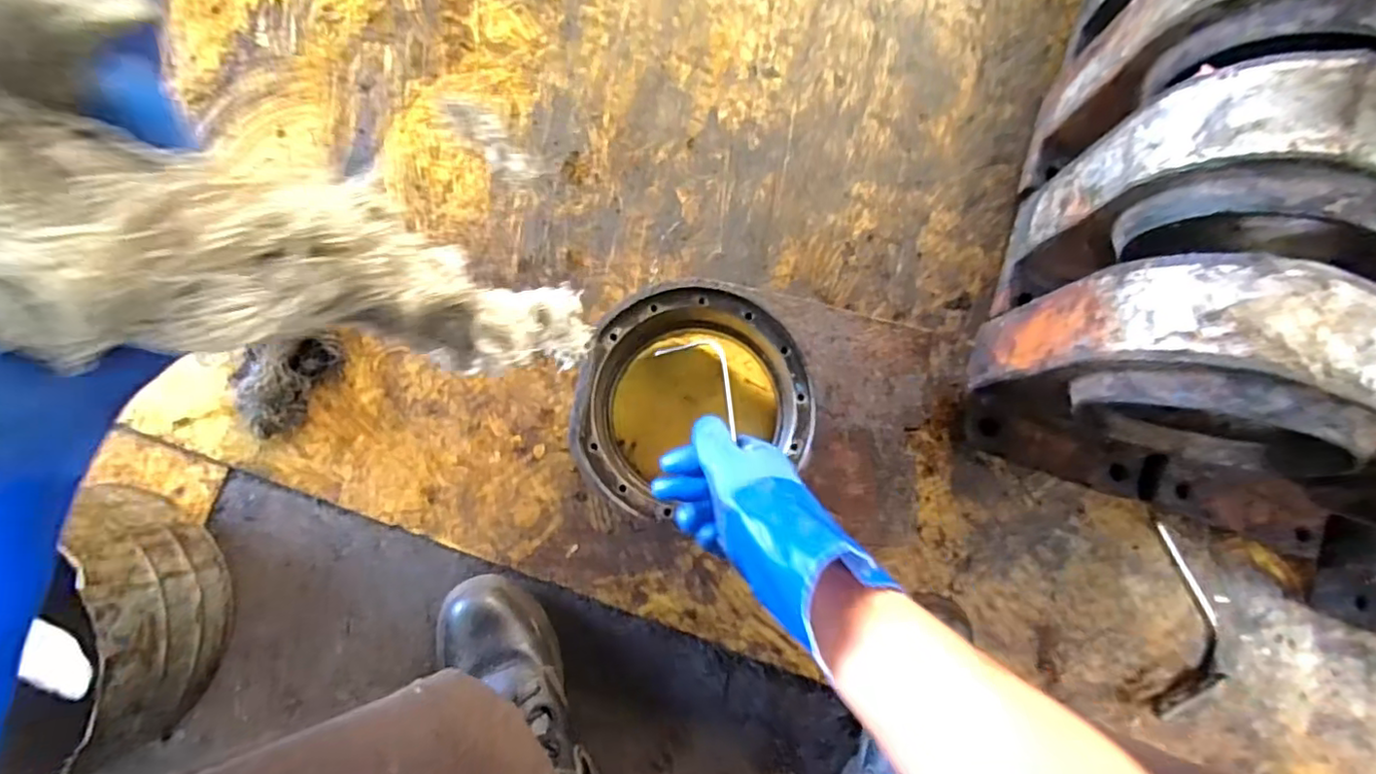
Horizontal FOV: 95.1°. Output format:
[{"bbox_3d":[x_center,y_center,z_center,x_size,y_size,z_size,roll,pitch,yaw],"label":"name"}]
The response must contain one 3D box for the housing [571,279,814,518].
[{"bbox_3d":[-0.004,0.017,0.606,0.216,0.125,0.210,0,83,-3],"label":"housing"}]

